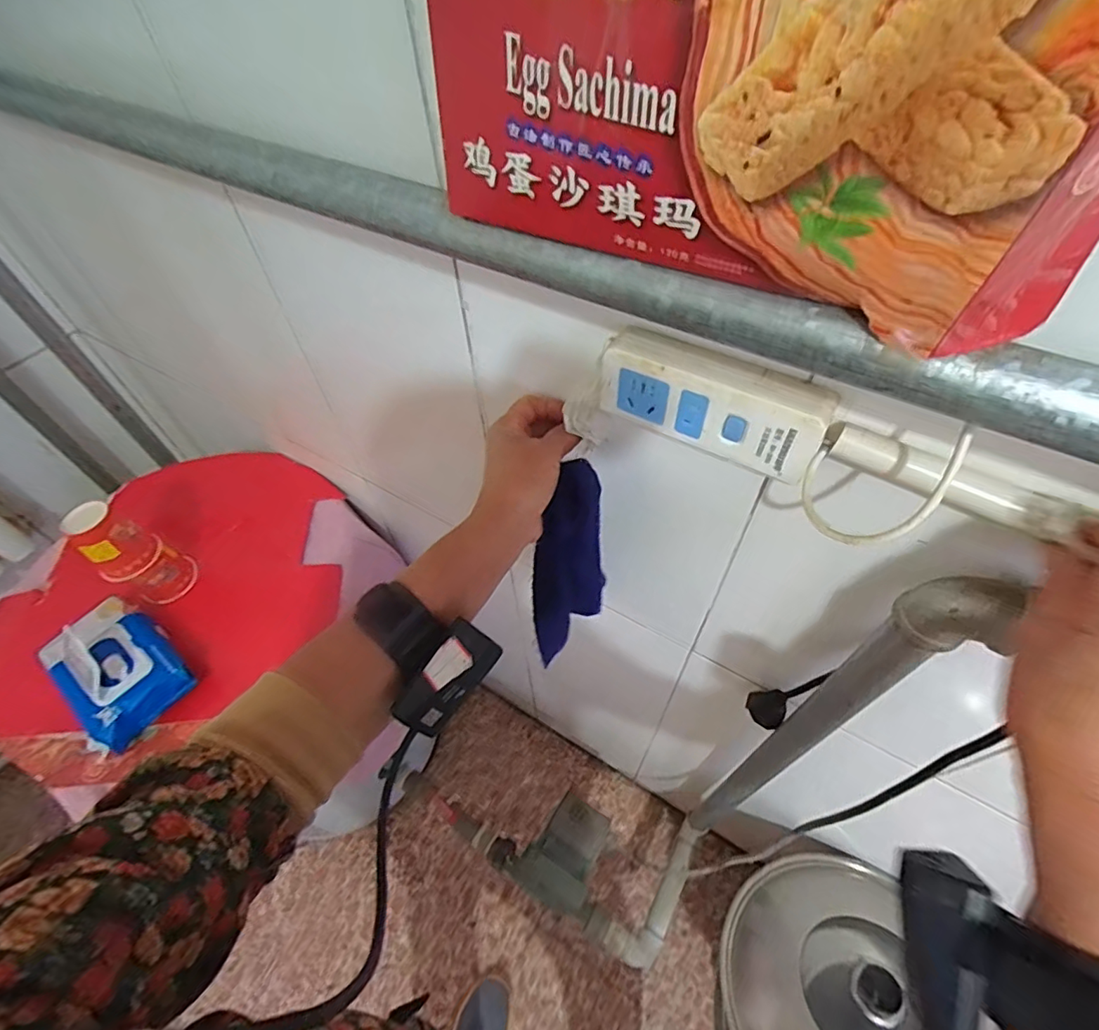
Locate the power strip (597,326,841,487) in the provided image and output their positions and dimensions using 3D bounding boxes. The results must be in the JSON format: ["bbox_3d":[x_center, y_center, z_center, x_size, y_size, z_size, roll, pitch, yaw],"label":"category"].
[{"bbox_3d":[0.098,-0.069,0.331,0.133,0.048,0.032,26,59,20],"label":"power strip"}]

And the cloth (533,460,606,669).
[{"bbox_3d":[0.017,0.051,0.484,0.032,0.221,0.087,27,59,21],"label":"cloth"}]

